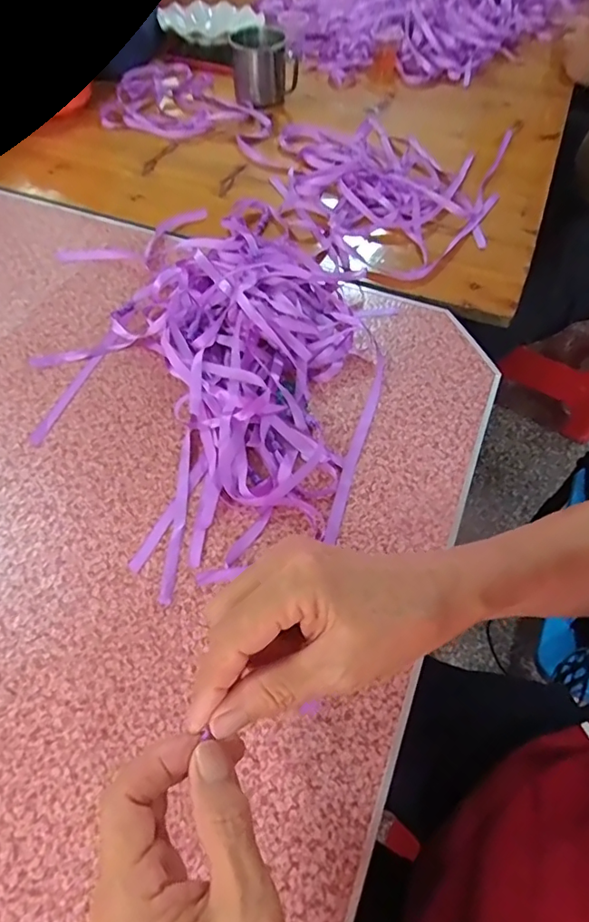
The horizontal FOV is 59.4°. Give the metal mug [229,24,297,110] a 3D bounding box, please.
[{"bbox_3d":[-0.046,-0.605,0.792,0.096,0.074,0.072,-11,59,-8],"label":"metal mug"}]

